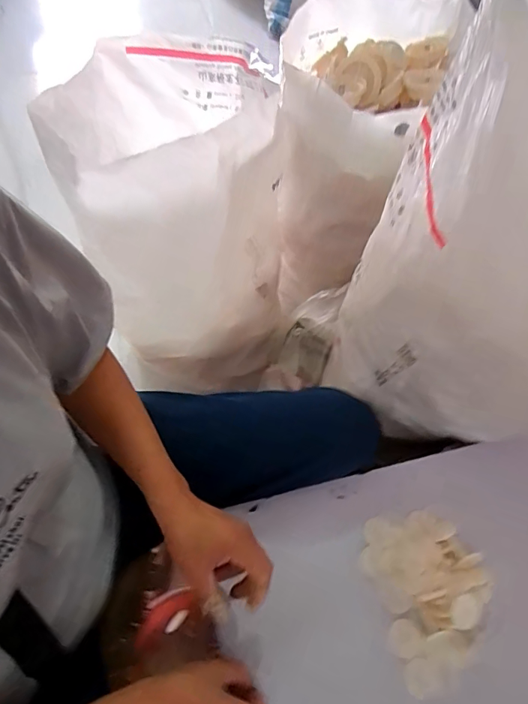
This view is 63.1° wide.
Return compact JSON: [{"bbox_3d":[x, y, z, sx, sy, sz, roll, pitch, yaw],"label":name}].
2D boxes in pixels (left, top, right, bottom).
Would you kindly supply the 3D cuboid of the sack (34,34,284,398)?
[{"bbox_3d":[-0.125,-0.243,0.731,0.320,0.412,0.381,-1,59,-3],"label":"sack"}]

